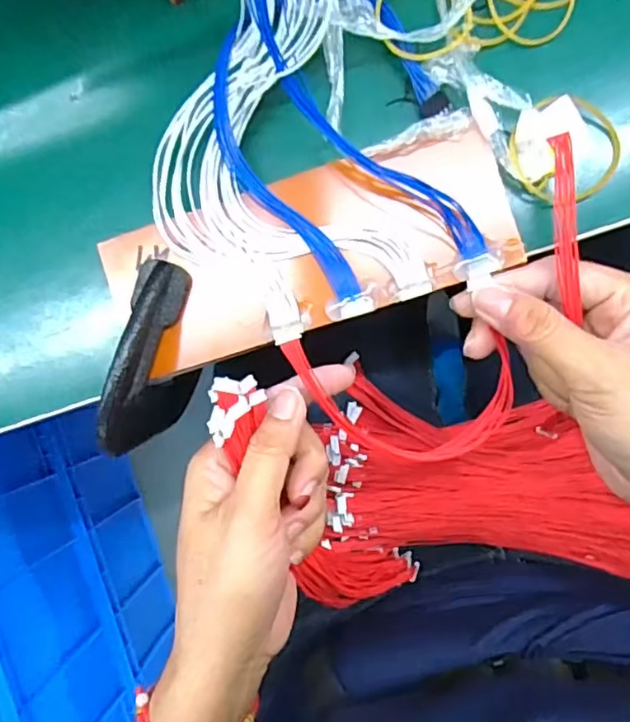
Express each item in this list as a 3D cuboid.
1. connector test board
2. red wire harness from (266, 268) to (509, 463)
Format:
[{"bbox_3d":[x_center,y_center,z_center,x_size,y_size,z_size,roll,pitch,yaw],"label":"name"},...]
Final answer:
[{"bbox_3d":[-0.004,-0.052,0.288,0.190,0.014,0.071,-17,90,7],"label":"connector test board"},{"bbox_3d":[0.043,0.013,0.304,0.104,0.009,0.092,-13,117,8],"label":"red wire harness"}]

